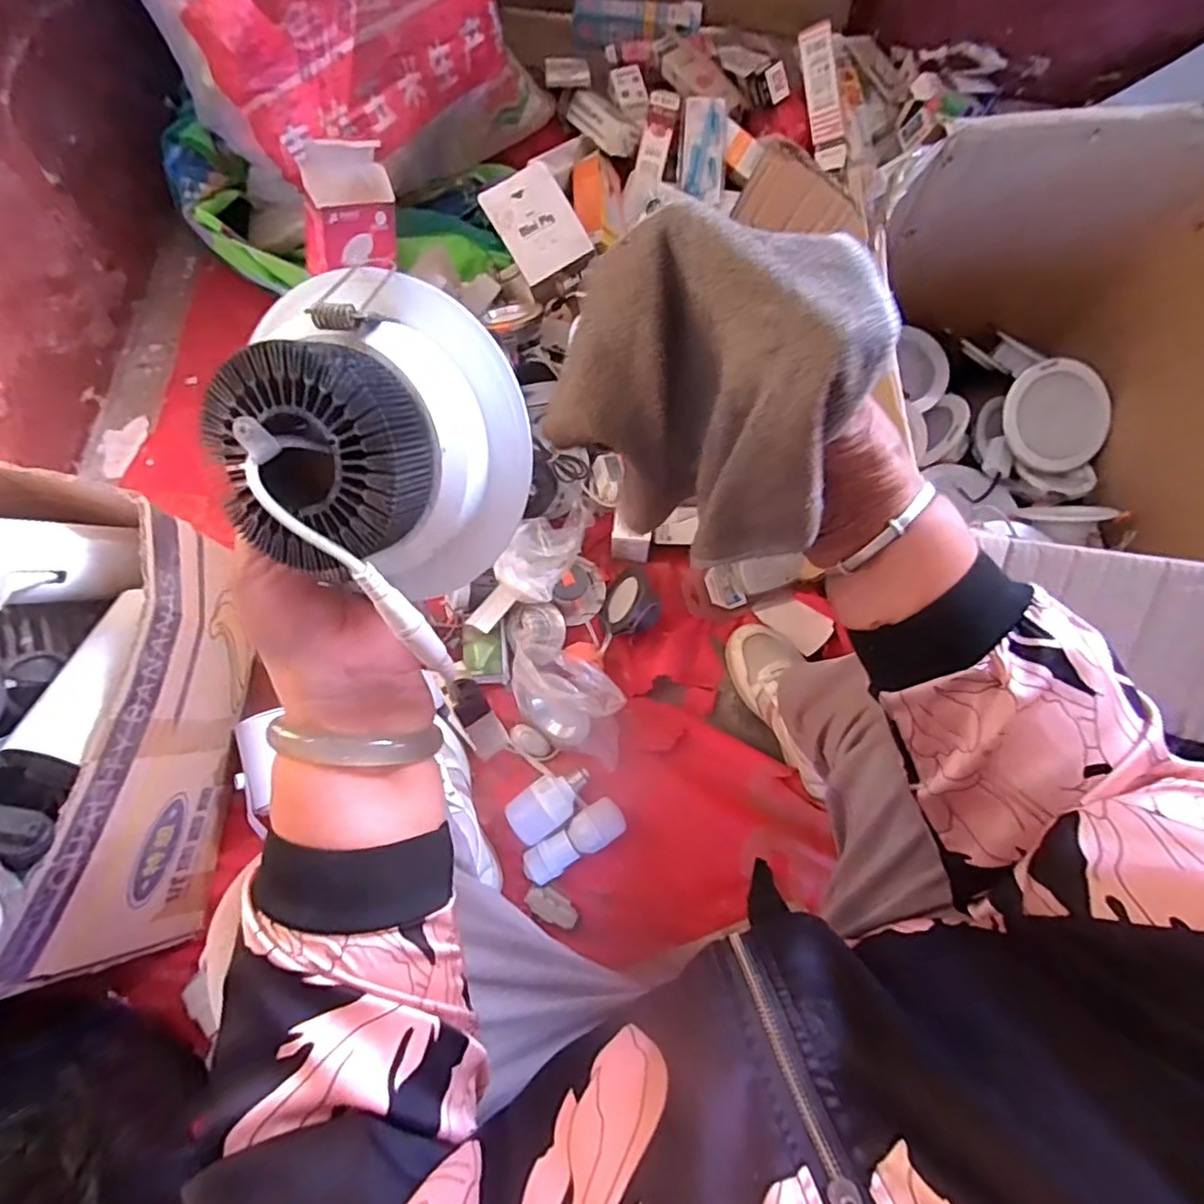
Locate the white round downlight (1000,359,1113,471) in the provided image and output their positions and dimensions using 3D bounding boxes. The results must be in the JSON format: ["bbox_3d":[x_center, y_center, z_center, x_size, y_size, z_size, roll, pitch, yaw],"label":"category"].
[{"bbox_3d":[0.584,-0.237,0.804,0.125,0.018,0.136,-32,96,5],"label":"white round downlight"}]

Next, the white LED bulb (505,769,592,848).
[{"bbox_3d":[-0.061,0.238,0.751,0.104,0.048,0.056,-36,79,-11],"label":"white LED bulb"}]

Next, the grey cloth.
[{"bbox_3d":[0.044,-0.088,0.285,0.042,0.148,0.136,-34,68,-33],"label":"grey cloth"}]

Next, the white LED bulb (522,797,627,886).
[{"bbox_3d":[-0.033,0.286,0.749,0.127,0.044,0.047,-33,78,-10],"label":"white LED bulb"}]

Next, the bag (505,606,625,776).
[{"bbox_3d":[-0.053,0.098,0.753,0.104,0.112,0.216,-33,78,-10],"label":"bag"}]

